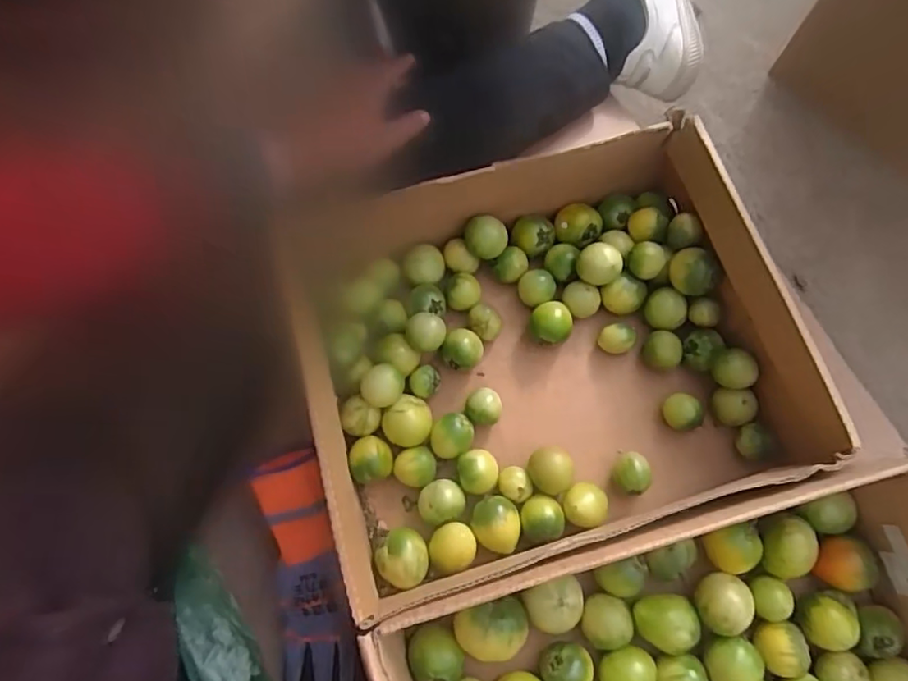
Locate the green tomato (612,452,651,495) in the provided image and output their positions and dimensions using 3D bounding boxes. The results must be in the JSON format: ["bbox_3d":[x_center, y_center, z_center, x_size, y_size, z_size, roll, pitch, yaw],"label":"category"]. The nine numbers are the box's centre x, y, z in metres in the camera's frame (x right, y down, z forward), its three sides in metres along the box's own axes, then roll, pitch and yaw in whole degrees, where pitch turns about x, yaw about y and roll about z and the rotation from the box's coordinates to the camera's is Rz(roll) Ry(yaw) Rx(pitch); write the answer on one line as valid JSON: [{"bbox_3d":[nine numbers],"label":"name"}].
[{"bbox_3d":[0.138,0.105,0.475,0.026,0.024,0.031,15,72,4],"label":"green tomato"}]

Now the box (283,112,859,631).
[{"bbox_3d":[0.071,0.012,0.460,0.362,0.119,0.271,-13,72,-5],"label":"box"}]

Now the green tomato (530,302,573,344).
[{"bbox_3d":[0.079,-0.011,0.503,0.032,0.031,0.034,7,71,2],"label":"green tomato"}]

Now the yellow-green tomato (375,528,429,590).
[{"bbox_3d":[-0.037,0.163,0.452,0.038,0.033,0.038,0,71,-1],"label":"yellow-green tomato"}]

